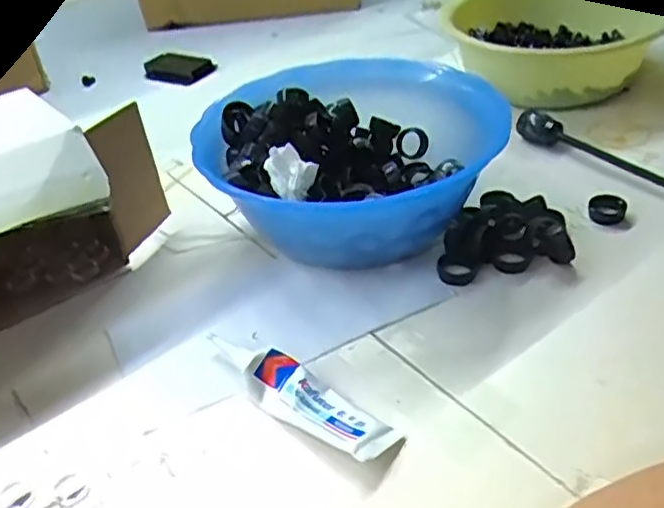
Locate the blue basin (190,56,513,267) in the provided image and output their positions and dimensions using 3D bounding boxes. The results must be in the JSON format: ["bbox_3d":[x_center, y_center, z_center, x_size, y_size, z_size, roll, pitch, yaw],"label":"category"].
[{"bbox_3d":[0.017,-0.069,0.554,0.214,0.095,0.234,25,48,34],"label":"blue basin"}]

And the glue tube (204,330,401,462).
[{"bbox_3d":[-0.026,0.086,0.424,0.146,0.022,0.036,23,47,33],"label":"glue tube"}]

